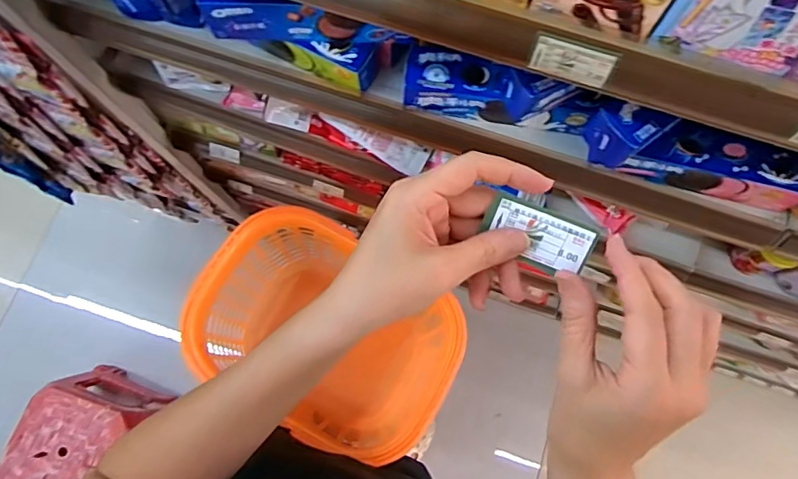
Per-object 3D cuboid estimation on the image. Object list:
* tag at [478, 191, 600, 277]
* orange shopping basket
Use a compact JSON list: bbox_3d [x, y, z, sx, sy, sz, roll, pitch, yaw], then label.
[{"bbox_3d":[0.084,-0.001,0.312,0.062,0.004,0.036,23,111,7],"label":"tag"},{"bbox_3d":[-0.118,0.169,0.910,0.410,0.250,0.283,29,79,6],"label":"orange shopping basket"}]

